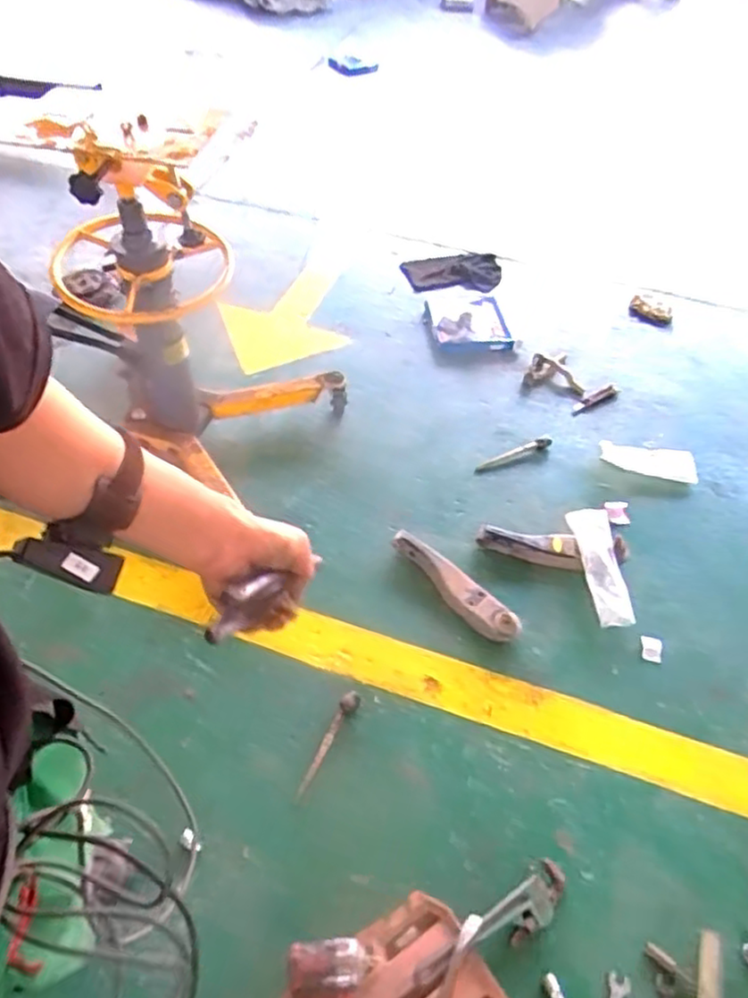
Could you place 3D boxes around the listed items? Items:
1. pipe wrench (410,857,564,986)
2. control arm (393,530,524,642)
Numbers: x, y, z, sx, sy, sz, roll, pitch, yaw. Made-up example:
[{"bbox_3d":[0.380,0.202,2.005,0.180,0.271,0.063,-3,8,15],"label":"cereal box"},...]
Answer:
[{"bbox_3d":[0.200,0.702,1.113,0.292,0.018,0.070,-27,57,-24],"label":"pipe wrench"},{"bbox_3d":[0.179,0.194,1.576,0.363,0.047,0.085,39,58,25],"label":"control arm"}]

